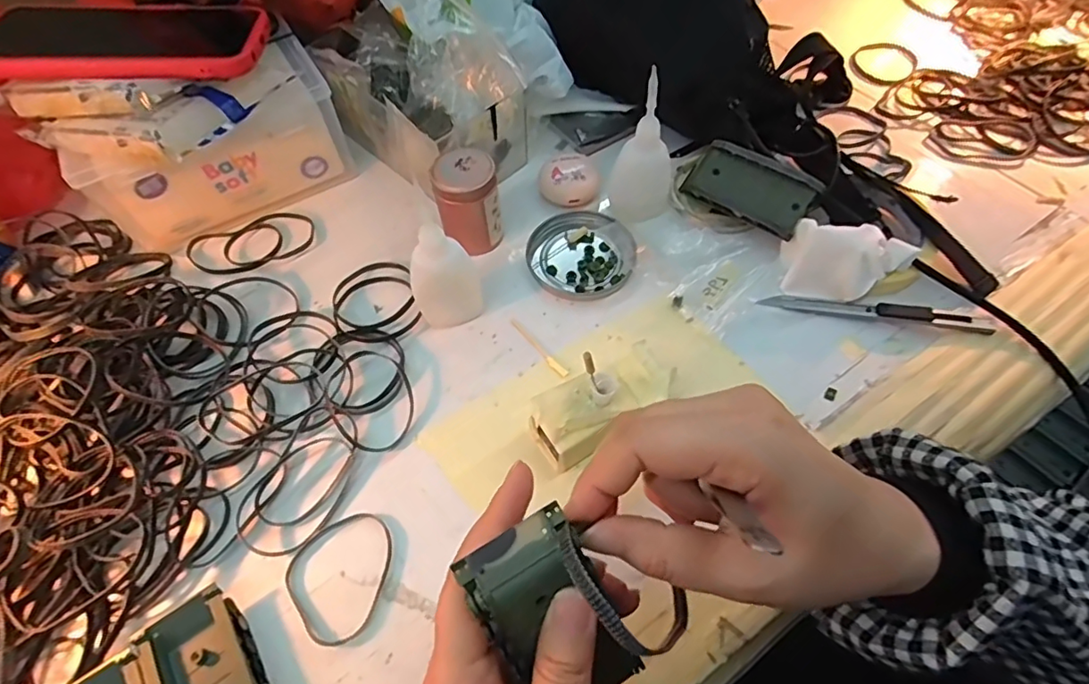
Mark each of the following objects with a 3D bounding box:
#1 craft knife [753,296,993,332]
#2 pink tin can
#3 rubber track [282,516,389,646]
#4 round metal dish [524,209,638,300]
[{"bbox_3d":[0.219,-0.022,0.367,0.137,0.010,0.015,9,58,9],"label":"craft knife"},{"bbox_3d":[-0.054,-0.098,0.397,0.042,0.066,0.040,-1,57,2],"label":"pink tin can"},{"bbox_3d":[-0.108,0.126,0.298,0.058,0.004,0.059,-1,57,2],"label":"rubber track"},{"bbox_3d":[0.028,-0.065,0.408,0.077,0.009,0.077,-1,57,2],"label":"round metal dish"}]

